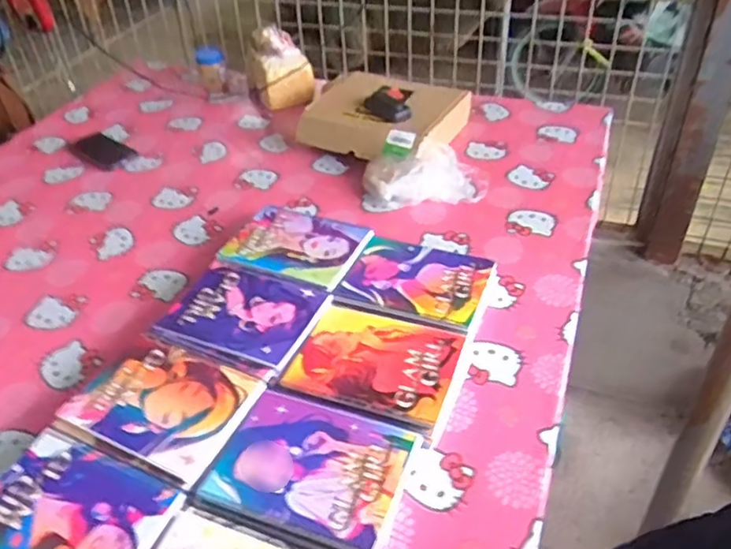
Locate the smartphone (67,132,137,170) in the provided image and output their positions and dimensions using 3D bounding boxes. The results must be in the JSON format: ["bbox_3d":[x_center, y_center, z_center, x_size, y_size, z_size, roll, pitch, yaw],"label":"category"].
[{"bbox_3d":[-0.557,-0.263,1.304,0.166,0.015,0.087,25,49,31],"label":"smartphone"}]

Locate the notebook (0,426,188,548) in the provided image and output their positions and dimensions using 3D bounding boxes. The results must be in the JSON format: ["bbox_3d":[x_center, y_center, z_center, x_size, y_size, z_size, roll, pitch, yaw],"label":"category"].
[{"bbox_3d":[-0.305,0.248,0.632,0.208,0.004,0.154,16,44,22],"label":"notebook"}]

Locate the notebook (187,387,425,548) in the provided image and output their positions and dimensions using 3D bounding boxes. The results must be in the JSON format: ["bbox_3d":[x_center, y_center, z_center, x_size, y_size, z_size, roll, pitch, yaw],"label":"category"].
[{"bbox_3d":[-0.057,0.214,0.678,0.197,0.037,0.156,11,43,19],"label":"notebook"}]

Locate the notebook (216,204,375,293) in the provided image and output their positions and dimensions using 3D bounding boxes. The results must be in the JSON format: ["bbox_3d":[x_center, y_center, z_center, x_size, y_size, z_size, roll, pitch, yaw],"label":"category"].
[{"bbox_3d":[-0.107,-0.047,0.960,0.203,0.012,0.152,15,43,20],"label":"notebook"}]

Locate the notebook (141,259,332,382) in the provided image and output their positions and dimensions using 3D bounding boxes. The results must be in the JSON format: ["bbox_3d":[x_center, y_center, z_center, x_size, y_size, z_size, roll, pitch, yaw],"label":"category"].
[{"bbox_3d":[-0.167,0.053,0.846,0.198,0.009,0.161,15,44,21],"label":"notebook"}]

